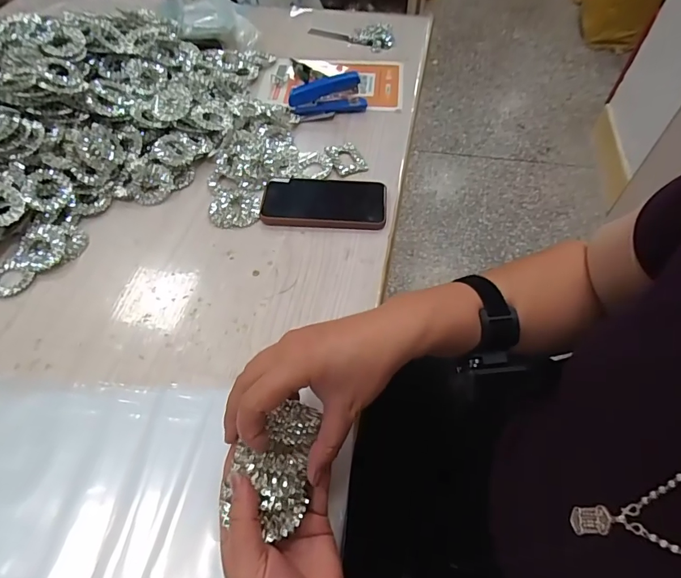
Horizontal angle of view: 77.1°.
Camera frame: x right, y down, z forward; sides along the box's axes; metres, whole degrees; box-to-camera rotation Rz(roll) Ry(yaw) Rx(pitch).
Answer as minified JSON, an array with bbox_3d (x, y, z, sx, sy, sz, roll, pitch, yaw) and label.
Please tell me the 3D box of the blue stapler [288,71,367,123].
[{"bbox_3d":[-0.021,-0.300,0.664,0.119,0.047,0.048,-14,57,-8],"label":"blue stapler"}]

